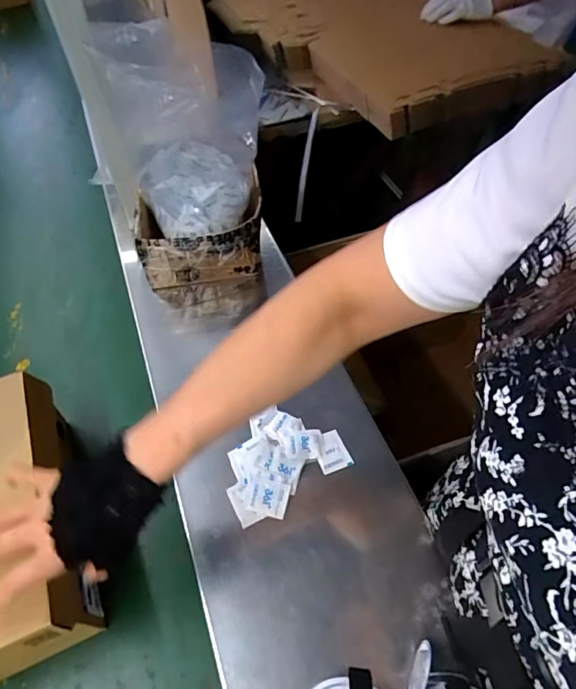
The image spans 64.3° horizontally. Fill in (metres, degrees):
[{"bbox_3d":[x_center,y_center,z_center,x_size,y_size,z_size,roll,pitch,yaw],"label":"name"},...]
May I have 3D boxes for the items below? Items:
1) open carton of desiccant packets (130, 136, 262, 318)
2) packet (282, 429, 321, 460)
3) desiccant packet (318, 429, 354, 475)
[{"bbox_3d":[-0.123,-0.166,0.703,0.163,0.186,0.187,-4,57,0],"label":"open carton of desiccant packets"},{"bbox_3d":[0.017,0.112,0.517,0.043,0.004,0.034,-7,57,-2],"label":"packet"},{"bbox_3d":[0.049,0.120,0.516,0.035,0.005,0.044,-20,58,-10],"label":"desiccant packet"}]

